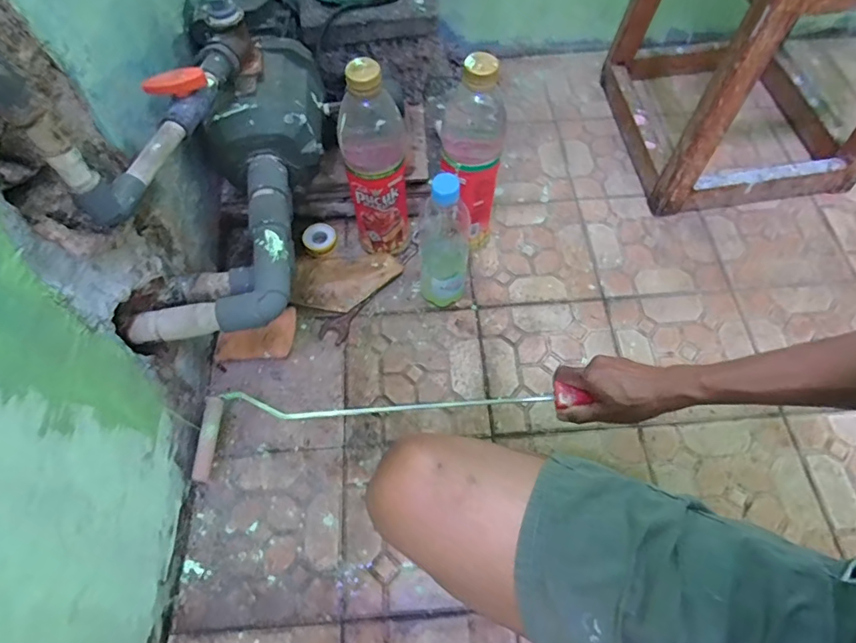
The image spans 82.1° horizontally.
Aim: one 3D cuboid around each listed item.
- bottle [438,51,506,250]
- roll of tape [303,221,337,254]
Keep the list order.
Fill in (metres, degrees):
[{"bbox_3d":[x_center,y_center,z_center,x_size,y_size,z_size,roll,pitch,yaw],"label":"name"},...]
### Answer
[{"bbox_3d":[0.059,-0.213,0.684,0.081,0.314,0.089,4,62,3],"label":"bottle"},{"bbox_3d":[-0.177,-0.136,0.806,0.054,0.020,0.049,31,67,15],"label":"roll of tape"}]

